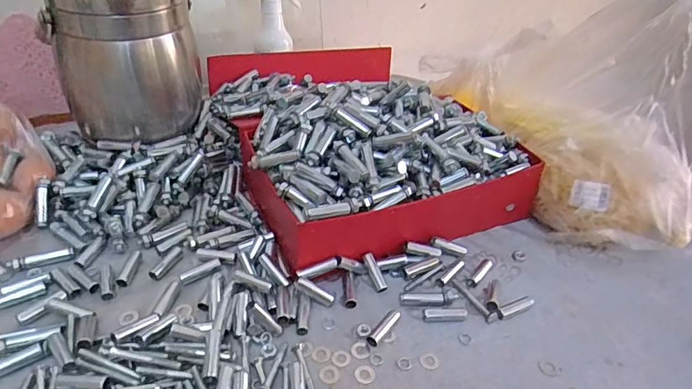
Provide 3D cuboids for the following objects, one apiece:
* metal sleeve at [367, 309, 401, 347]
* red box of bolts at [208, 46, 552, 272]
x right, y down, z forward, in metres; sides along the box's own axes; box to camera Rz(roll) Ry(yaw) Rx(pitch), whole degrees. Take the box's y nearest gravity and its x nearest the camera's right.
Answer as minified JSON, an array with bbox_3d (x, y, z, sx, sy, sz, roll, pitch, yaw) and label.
[{"bbox_3d":[0.036,0.116,0.431,0.012,0.011,0.047,26,41,26],"label":"metal sleeve"},{"bbox_3d":[0.008,-0.092,0.617,0.293,0.118,0.379,-13,40,-23],"label":"red box of bolts"}]

